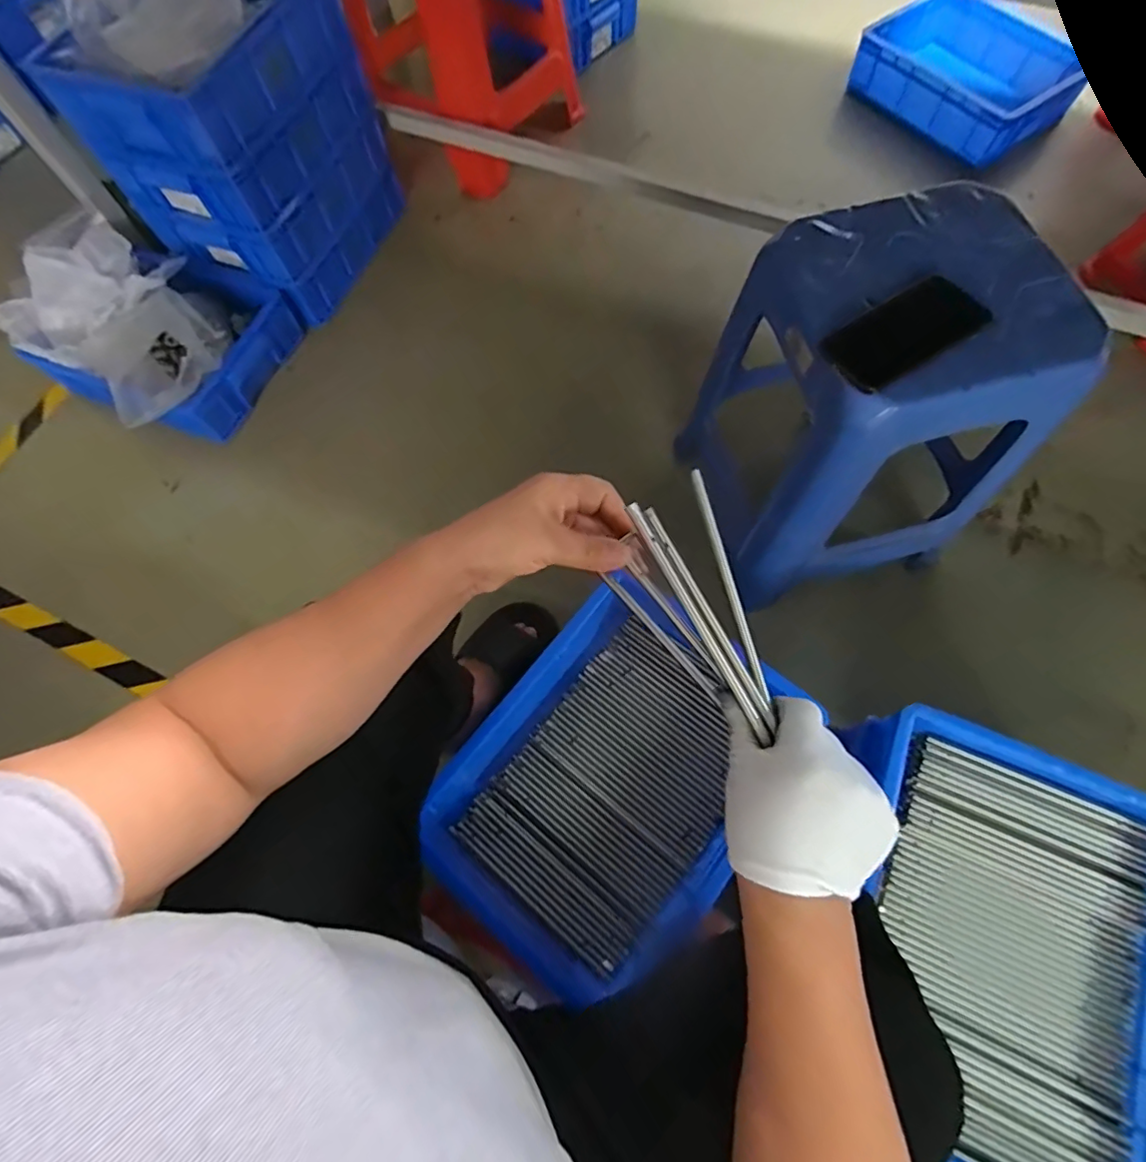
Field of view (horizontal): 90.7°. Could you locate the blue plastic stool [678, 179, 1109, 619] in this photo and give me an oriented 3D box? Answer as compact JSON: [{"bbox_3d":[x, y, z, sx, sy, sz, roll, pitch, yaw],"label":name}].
[{"bbox_3d":[0.375,-0.219,0.758,0.318,0.394,0.326,-12,69,-2],"label":"blue plastic stool"}]

